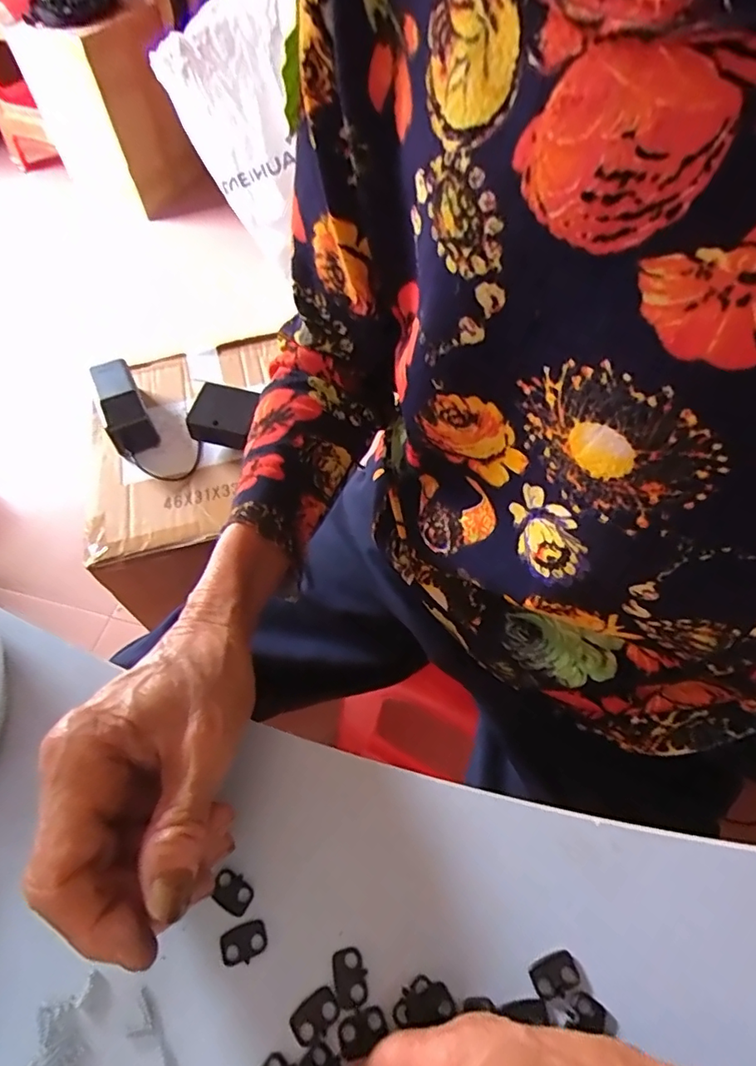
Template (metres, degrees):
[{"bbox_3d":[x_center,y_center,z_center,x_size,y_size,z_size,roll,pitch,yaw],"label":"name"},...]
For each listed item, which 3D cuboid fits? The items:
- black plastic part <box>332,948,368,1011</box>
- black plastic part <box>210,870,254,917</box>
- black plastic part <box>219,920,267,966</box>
[{"bbox_3d":[-0.011,0.174,0.209,0.013,0.004,0.018,-18,59,-10],"label":"black plastic part"},{"bbox_3d":[-0.062,0.151,0.225,0.017,0.004,0.012,28,63,18],"label":"black plastic part"},{"bbox_3d":[-0.054,0.166,0.215,0.018,0.004,0.013,-21,60,-12],"label":"black plastic part"}]

